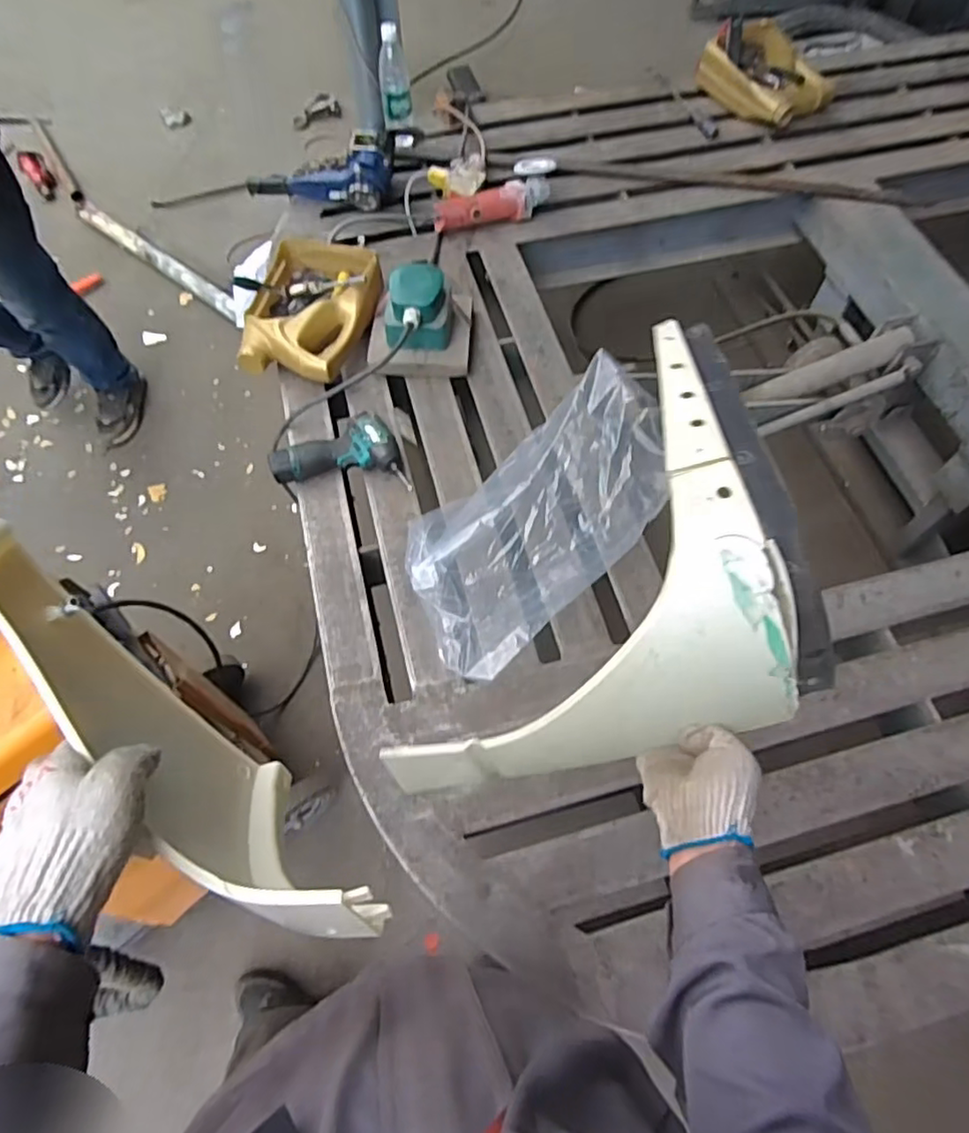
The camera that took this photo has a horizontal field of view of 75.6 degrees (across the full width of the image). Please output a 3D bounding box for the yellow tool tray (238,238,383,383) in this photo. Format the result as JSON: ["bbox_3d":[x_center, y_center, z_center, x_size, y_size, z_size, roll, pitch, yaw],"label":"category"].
[{"bbox_3d":[-0.326,-0.497,1.198,0.237,0.088,0.346,4,63,1],"label":"yellow tool tray"}]

